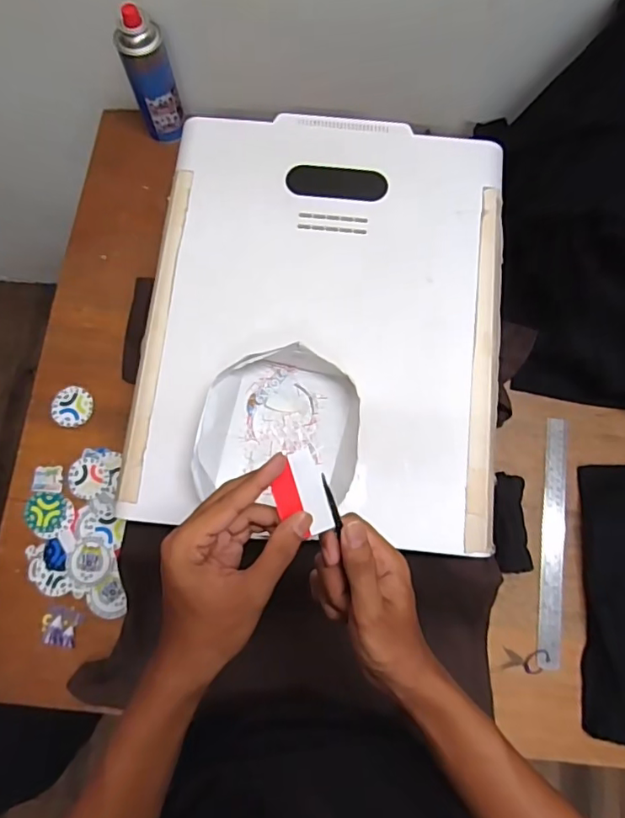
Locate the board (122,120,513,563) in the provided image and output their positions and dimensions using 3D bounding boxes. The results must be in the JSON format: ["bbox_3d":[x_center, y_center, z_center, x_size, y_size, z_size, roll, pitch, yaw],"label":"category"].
[{"bbox_3d":[0.017,-0.114,0.606,0.392,0.028,0.496,5,75,0],"label":"board"}]

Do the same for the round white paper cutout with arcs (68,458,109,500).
[{"bbox_3d":[-0.302,0.094,0.714,0.053,0.005,0.054,0,75,-1],"label":"round white paper cutout with arcs"}]

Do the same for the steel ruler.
[{"bbox_3d":[0.320,0.170,0.703,0.031,0.005,0.322,8,75,5],"label":"steel ruler"}]

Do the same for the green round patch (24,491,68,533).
[{"bbox_3d":[-0.358,0.138,0.708,0.056,0.007,0.051,0,75,-1],"label":"green round patch"}]

